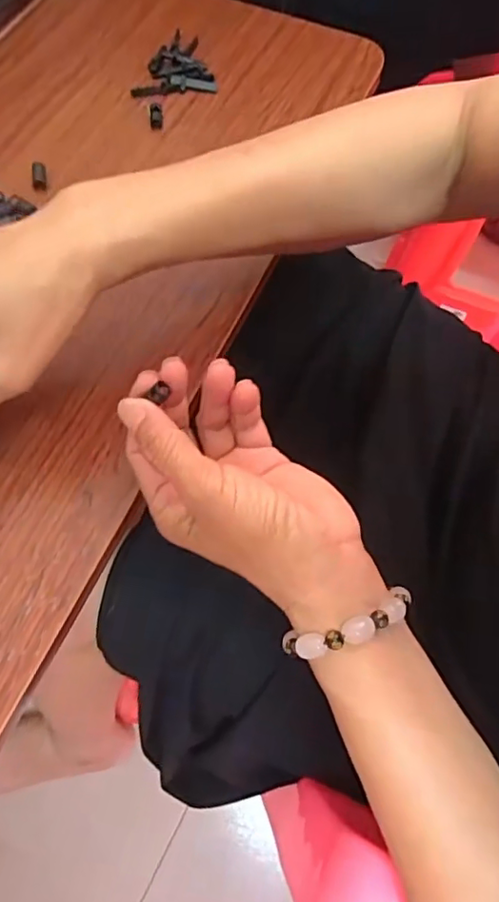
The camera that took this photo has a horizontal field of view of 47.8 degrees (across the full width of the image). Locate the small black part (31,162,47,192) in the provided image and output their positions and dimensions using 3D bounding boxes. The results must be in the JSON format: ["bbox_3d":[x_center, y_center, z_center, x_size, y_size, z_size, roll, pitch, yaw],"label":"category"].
[{"bbox_3d":[-0.144,-0.188,0.384,0.009,0.004,0.024,-5,69,-4],"label":"small black part"}]

